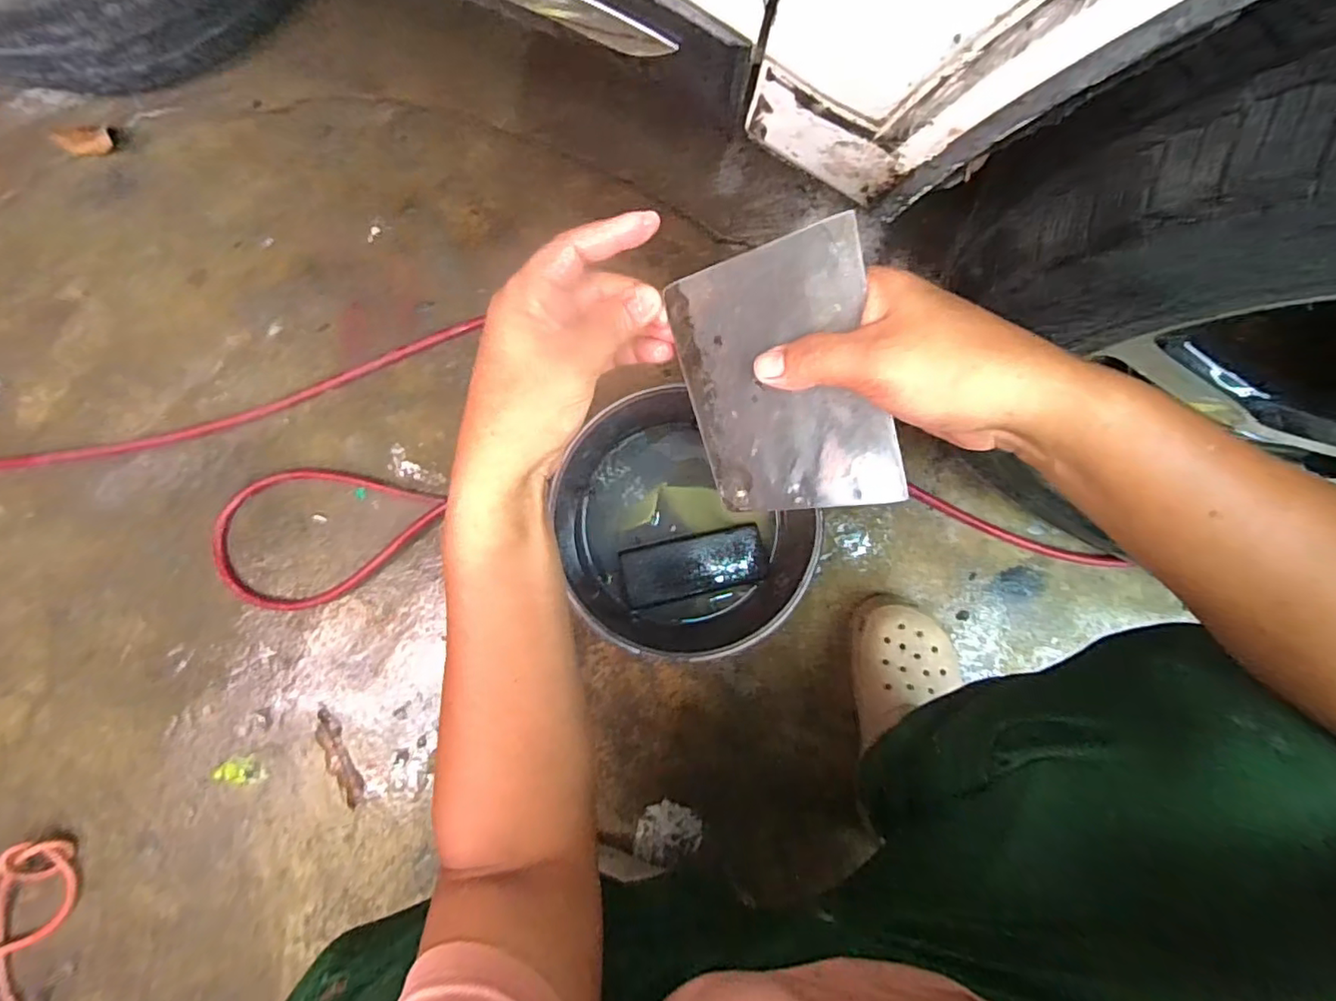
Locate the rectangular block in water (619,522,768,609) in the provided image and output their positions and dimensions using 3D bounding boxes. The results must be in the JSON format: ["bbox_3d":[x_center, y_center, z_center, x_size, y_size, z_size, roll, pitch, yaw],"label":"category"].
[{"bbox_3d":[0.026,0.065,0.586,0.140,0.018,0.058,-12,86,-3],"label":"rectangular block in water"}]

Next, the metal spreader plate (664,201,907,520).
[{"bbox_3d":[0.059,-0.056,0.304,0.096,0.004,0.136,-10,111,23],"label":"metal spreader plate"}]

